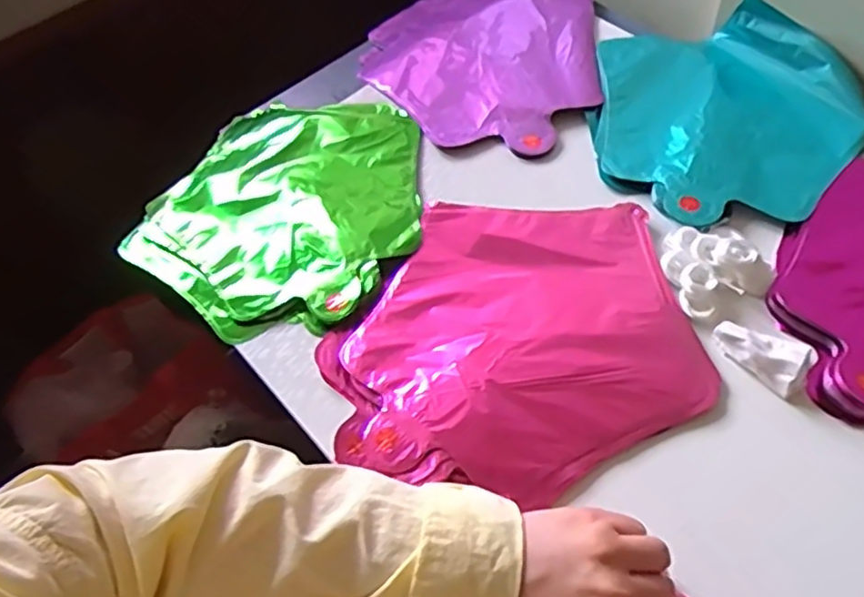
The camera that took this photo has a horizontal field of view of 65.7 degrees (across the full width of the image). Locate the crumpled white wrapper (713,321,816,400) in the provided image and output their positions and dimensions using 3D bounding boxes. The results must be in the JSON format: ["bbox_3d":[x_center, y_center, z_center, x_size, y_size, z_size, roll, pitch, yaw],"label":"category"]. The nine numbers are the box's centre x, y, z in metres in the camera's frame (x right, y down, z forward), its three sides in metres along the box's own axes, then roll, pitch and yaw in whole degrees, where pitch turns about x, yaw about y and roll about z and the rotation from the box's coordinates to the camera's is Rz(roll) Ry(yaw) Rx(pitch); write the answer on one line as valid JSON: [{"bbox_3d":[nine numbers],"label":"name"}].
[{"bbox_3d":[0.221,0.032,0.444,0.060,0.015,0.039,36,66,27],"label":"crumpled white wrapper"}]

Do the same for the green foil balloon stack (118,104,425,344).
[{"bbox_3d":[-0.119,-0.083,0.570,0.232,0.031,0.243,22,61,20],"label":"green foil balloon stack"}]

